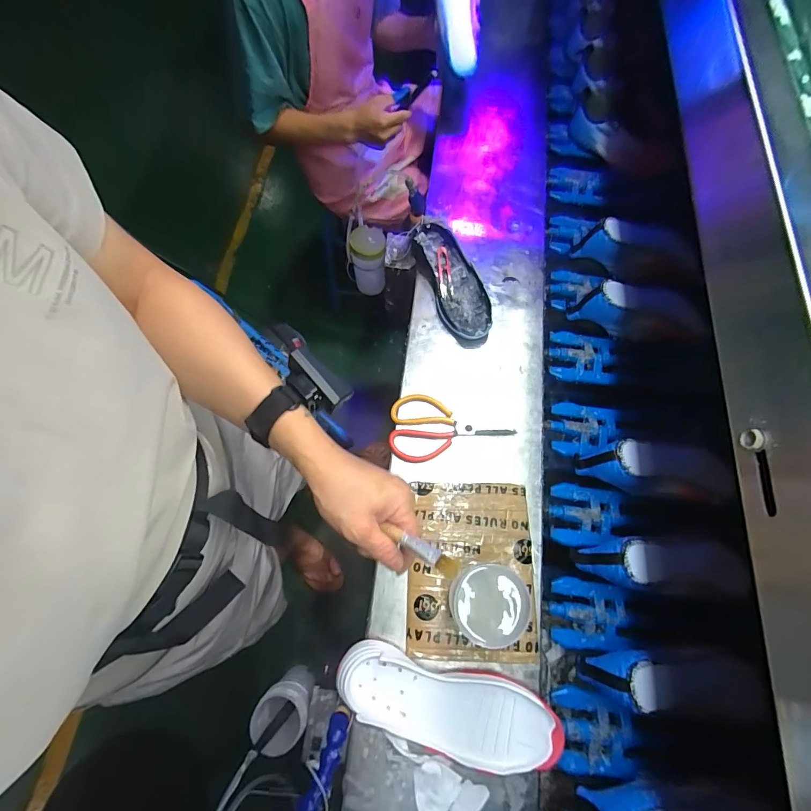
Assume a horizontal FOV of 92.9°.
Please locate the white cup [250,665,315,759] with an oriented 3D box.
[{"bbox_3d":[-0.178,0.455,0.581,0.073,0.106,0.071,1,71,-1],"label":"white cup"}]

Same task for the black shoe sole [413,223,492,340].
[{"bbox_3d":[0.086,-0.223,0.699,0.101,0.039,0.241,-17,72,-7],"label":"black shoe sole"}]

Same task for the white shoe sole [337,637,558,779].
[{"bbox_3d":[0.048,0.377,0.479,0.268,0.032,0.094,14,71,3],"label":"white shoe sole"}]

